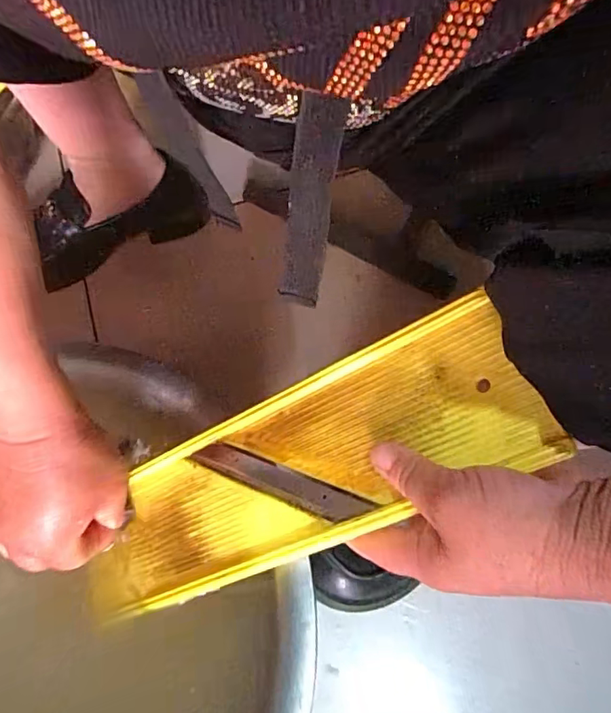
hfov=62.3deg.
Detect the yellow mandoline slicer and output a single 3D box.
[{"bbox_3d":[-0.019,0.077,0.321,0.318,0.012,0.096,-29,66,22],"label":"yellow mandoline slicer"}]

